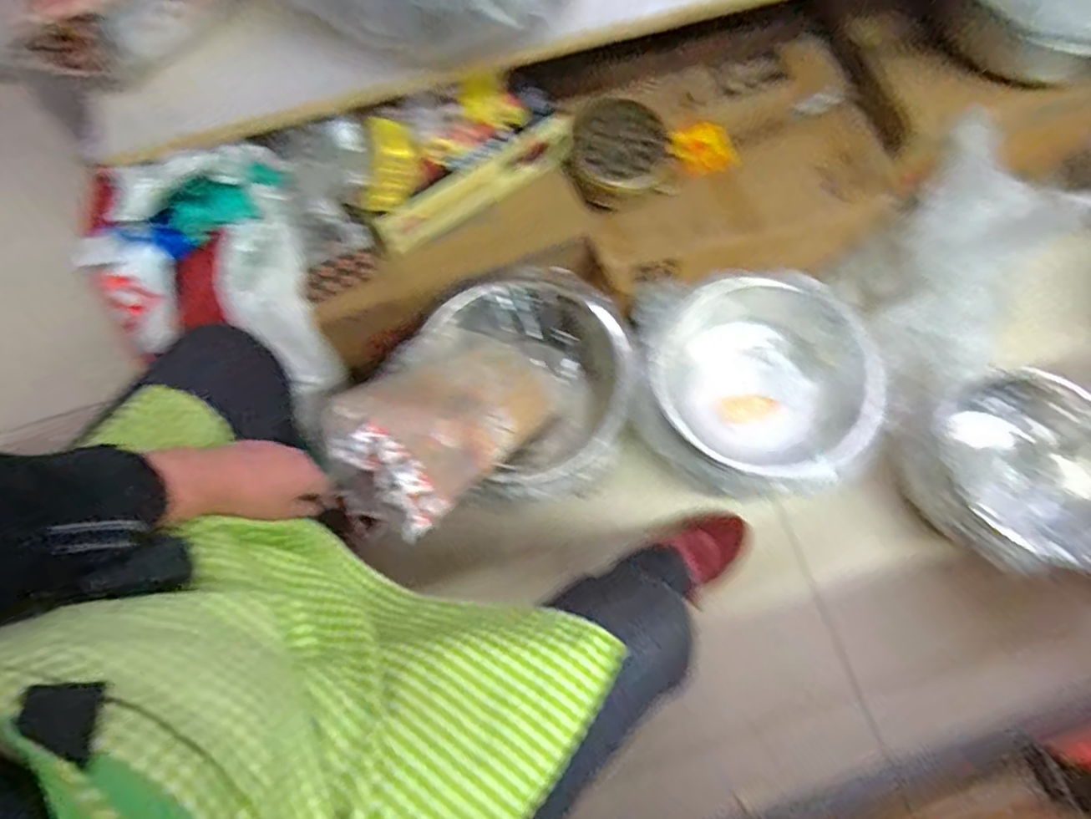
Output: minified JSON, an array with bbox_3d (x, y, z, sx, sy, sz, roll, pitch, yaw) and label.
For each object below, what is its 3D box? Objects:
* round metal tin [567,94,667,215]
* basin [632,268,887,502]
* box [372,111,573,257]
[{"bbox_3d":[0.110,-0.380,0.857,0.143,0.060,0.150,0,73,1],"label":"round metal tin"},{"bbox_3d":[0.316,-0.035,0.880,0.298,0.137,0.327,0,73,1],"label":"basin"},{"bbox_3d":[-0.092,-0.307,0.804,0.301,0.065,0.027,-33,75,-9],"label":"box"}]

